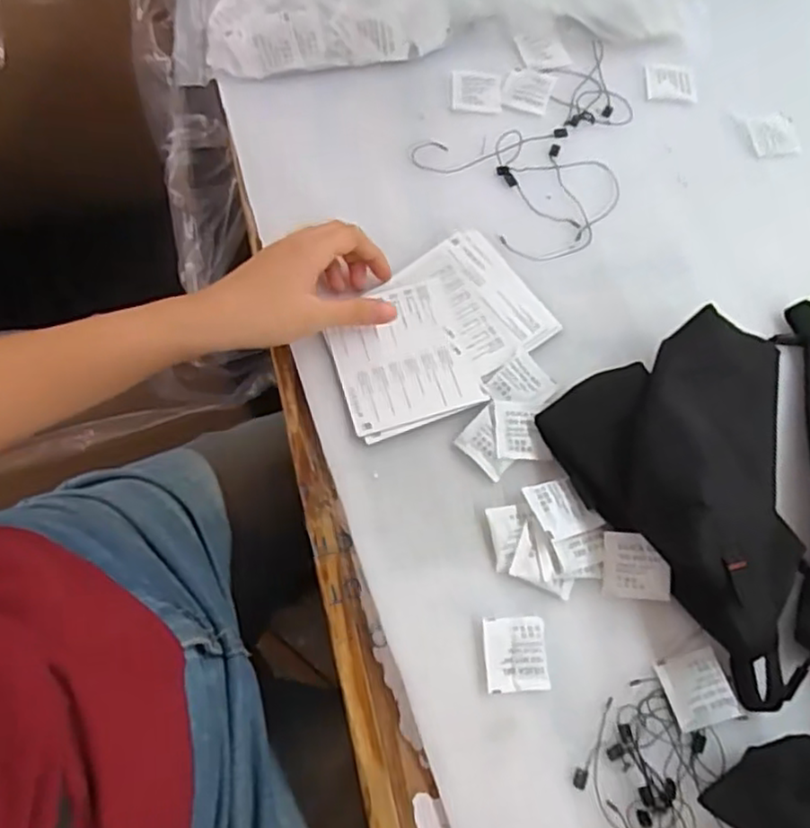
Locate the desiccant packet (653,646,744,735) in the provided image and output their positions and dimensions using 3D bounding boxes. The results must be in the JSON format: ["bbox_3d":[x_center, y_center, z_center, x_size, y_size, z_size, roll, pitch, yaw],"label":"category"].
[{"bbox_3d":[0.176,0.165,0.405,0.040,0.004,0.041,-16,71,-7],"label":"desiccant packet"}]

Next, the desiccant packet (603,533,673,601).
[{"bbox_3d":[0.144,0.095,0.421,0.039,0.004,0.040,1,85,16],"label":"desiccant packet"}]

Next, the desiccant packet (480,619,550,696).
[{"bbox_3d":[0.066,0.144,0.406,0.037,0.009,0.042,-3,70,-3],"label":"desiccant packet"}]

